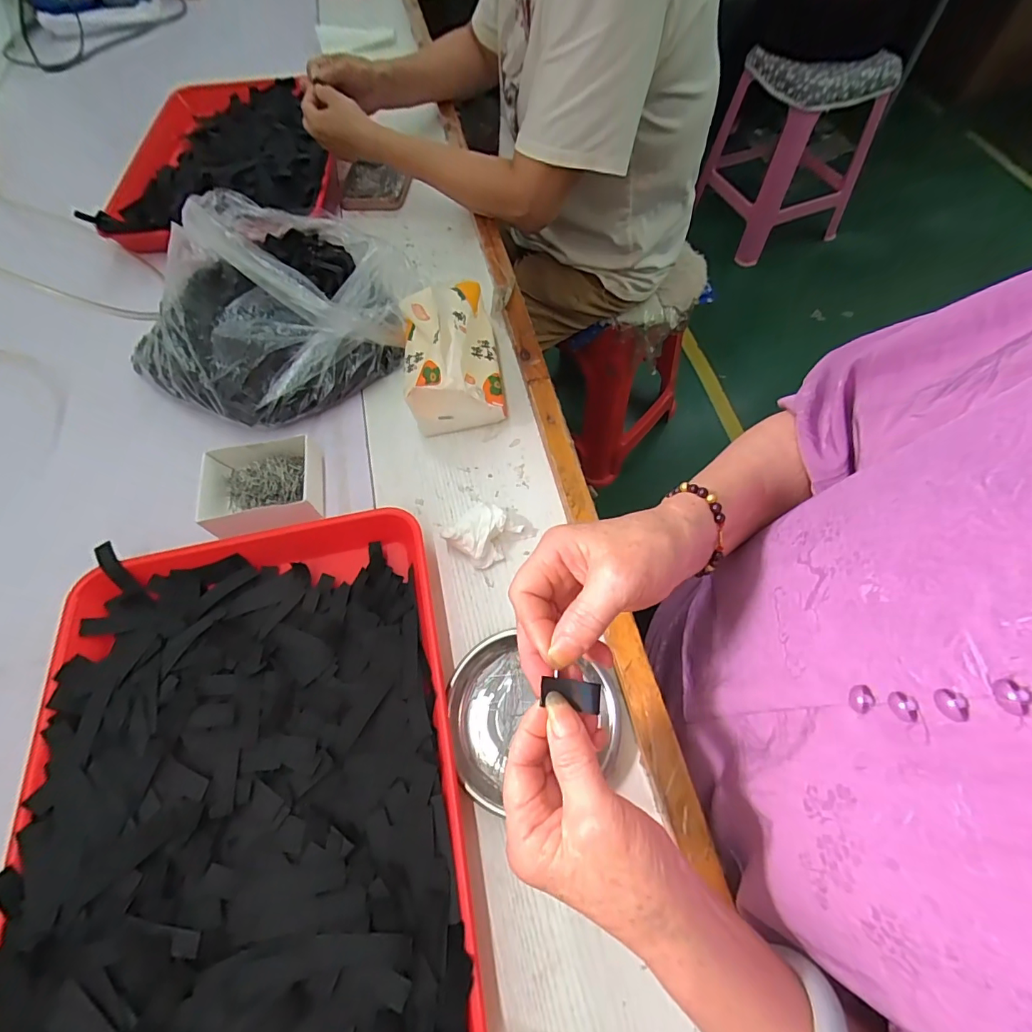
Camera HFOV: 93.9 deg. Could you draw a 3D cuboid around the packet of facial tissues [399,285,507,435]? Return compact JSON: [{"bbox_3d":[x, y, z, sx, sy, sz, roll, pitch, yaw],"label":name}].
[{"bbox_3d":[-0.067,-0.164,0.499,0.095,0.087,0.133,-10,63,-2],"label":"packet of facial tissues"}]

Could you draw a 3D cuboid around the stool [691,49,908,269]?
[{"bbox_3d":[0.777,-1.059,1.388,0.366,0.450,0.297,-22,64,-8],"label":"stool"}]

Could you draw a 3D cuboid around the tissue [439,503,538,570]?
[{"bbox_3d":[-0.025,0.014,0.440,0.069,0.025,0.051,-36,67,-14],"label":"tissue"}]

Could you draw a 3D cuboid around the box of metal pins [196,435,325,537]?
[{"bbox_3d":[-0.239,-0.028,0.463,0.106,0.035,0.086,-14,63,-4],"label":"box of metal pins"}]

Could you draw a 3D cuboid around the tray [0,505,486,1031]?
[{"bbox_3d":[-0.194,0.197,0.350,0.293,0.040,0.393,-11,63,-3],"label":"tray"}]

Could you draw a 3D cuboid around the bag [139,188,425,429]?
[{"bbox_3d":[-0.263,-0.236,0.525,0.258,0.125,0.266,27,68,16],"label":"bag"}]

